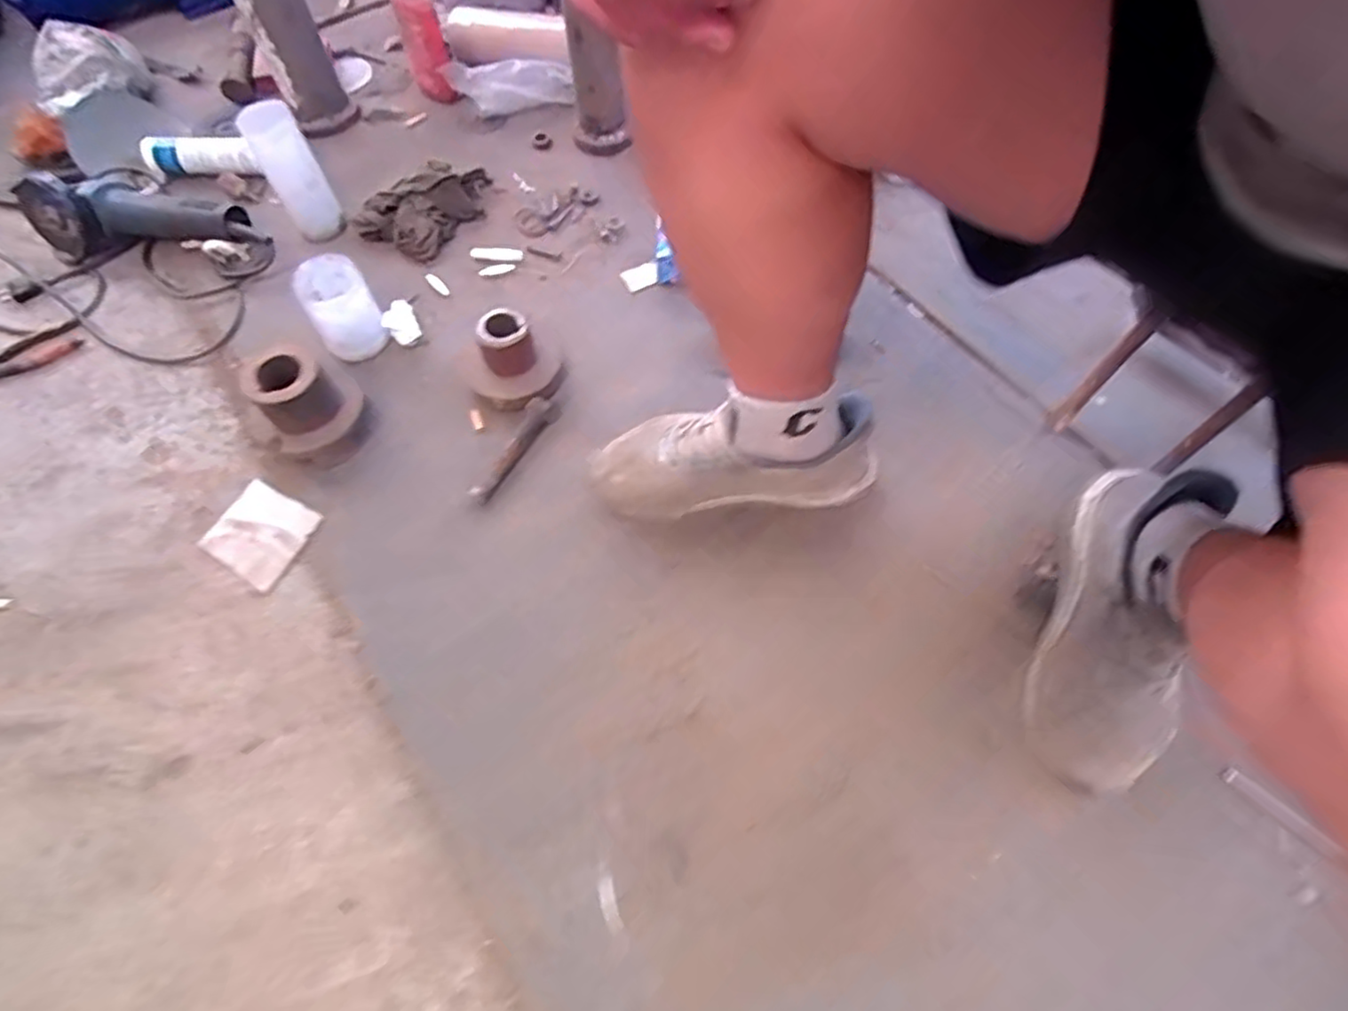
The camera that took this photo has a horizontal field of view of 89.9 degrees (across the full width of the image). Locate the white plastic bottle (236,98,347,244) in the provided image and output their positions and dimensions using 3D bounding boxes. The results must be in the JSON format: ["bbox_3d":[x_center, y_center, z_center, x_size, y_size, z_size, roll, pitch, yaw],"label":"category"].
[{"bbox_3d":[-0.504,-0.442,0.903,0.070,0.160,0.063,-34,65,-15],"label":"white plastic bottle"}]

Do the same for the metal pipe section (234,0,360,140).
[{"bbox_3d":[-0.566,-0.696,0.976,0.097,0.294,0.107,-28,64,-12],"label":"metal pipe section"}]

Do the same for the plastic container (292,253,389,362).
[{"bbox_3d":[-0.401,-0.237,0.827,0.078,0.103,0.088,-27,64,-12],"label":"plastic container"}]

